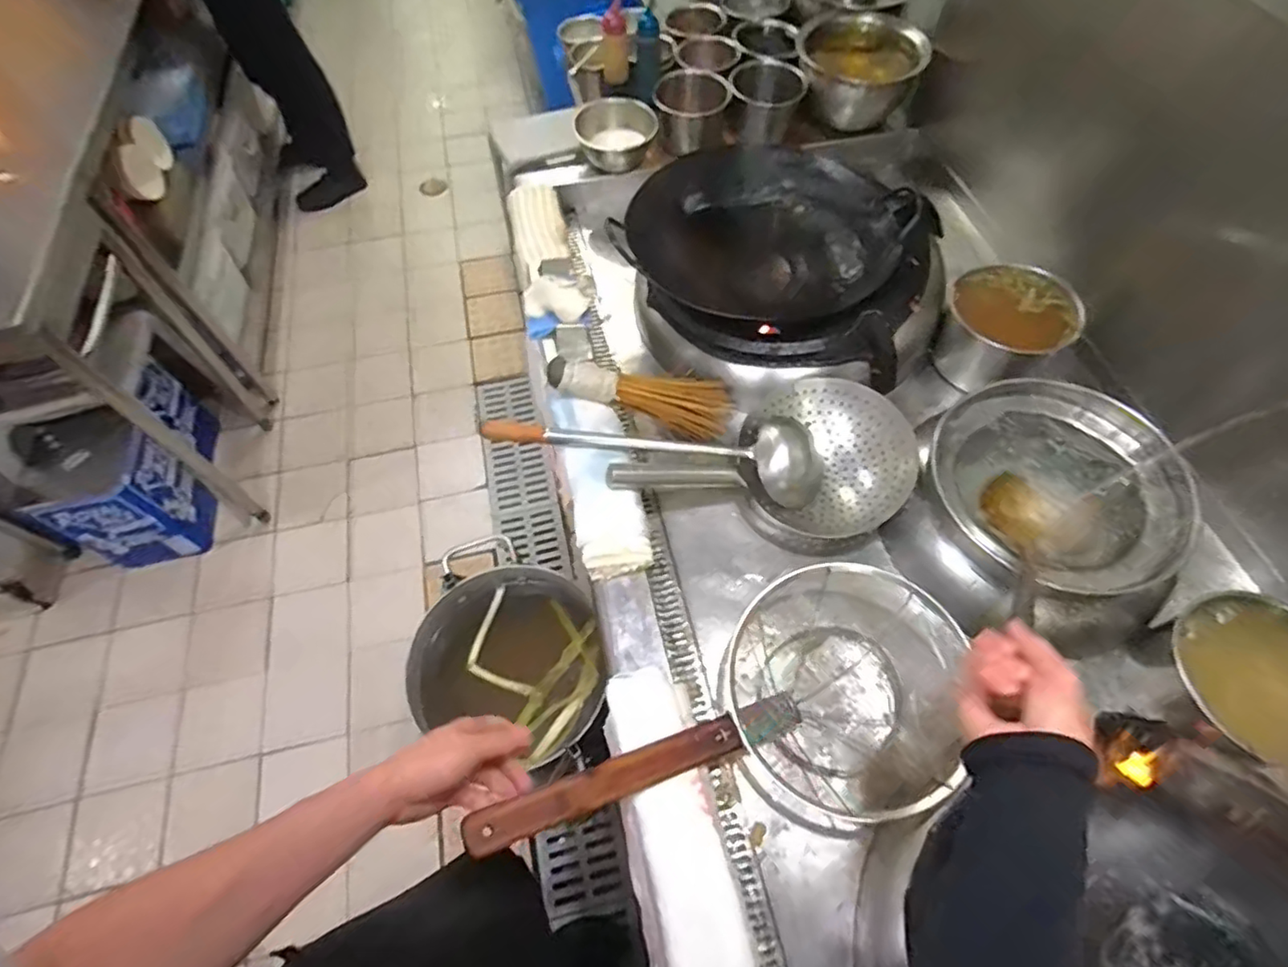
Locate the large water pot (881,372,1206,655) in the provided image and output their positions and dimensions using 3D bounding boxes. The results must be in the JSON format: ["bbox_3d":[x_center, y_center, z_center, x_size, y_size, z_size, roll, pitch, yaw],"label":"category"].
[{"bbox_3d":[0.553,0.038,0.876,0.316,0.182,0.302,28,65,16],"label":"large water pot"}]

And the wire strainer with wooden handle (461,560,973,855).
[{"bbox_3d":[0.100,0.297,0.711,0.571,0.151,0.286,-13,59,-27],"label":"wire strainer with wooden handle"}]

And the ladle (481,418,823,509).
[{"bbox_3d":[0.025,-0.068,0.923,0.487,0.095,0.125,9,61,6],"label":"ladle"}]

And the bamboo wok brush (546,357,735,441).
[{"bbox_3d":[-0.001,-0.141,0.954,0.291,0.051,0.088,11,57,-24],"label":"bamboo wok brush"}]

